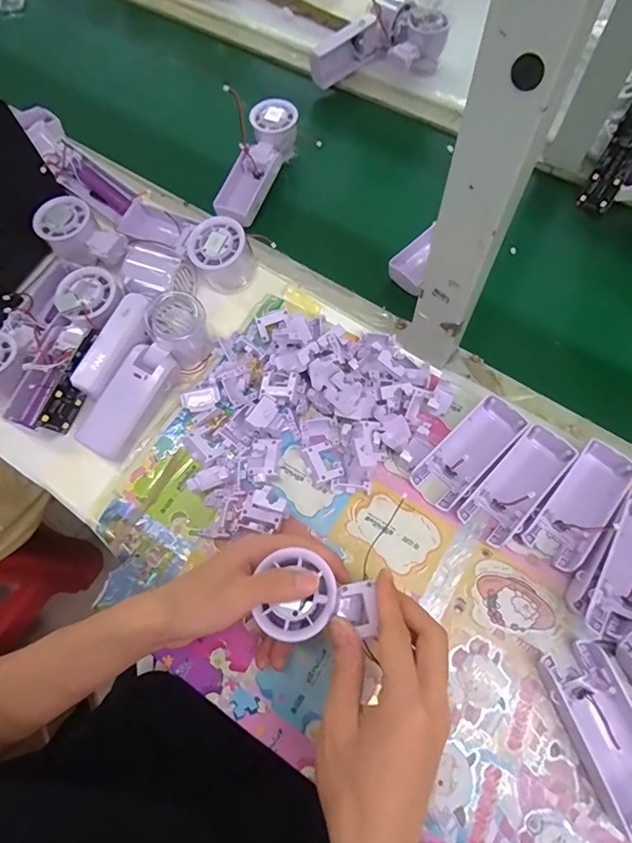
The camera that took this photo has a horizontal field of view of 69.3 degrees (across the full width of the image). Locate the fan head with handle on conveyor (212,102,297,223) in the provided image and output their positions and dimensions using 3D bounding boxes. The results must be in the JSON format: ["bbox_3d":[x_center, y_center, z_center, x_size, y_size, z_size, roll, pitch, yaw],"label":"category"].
[{"bbox_3d":[-0.072,-0.316,0.565,0.052,0.045,0.167,22,85,11],"label":"fan head with handle on conveyor"}]

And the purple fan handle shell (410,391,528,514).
[{"bbox_3d":[0.133,0.027,0.402,0.106,0.028,0.043,-42,72,-14],"label":"purple fan handle shell"}]

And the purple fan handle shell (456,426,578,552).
[{"bbox_3d":[0.170,0.054,0.389,0.043,0.029,0.106,42,75,17],"label":"purple fan handle shell"}]

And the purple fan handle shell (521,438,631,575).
[{"bbox_3d":[0.219,0.069,0.378,0.045,0.031,0.104,39,74,16],"label":"purple fan handle shell"}]

